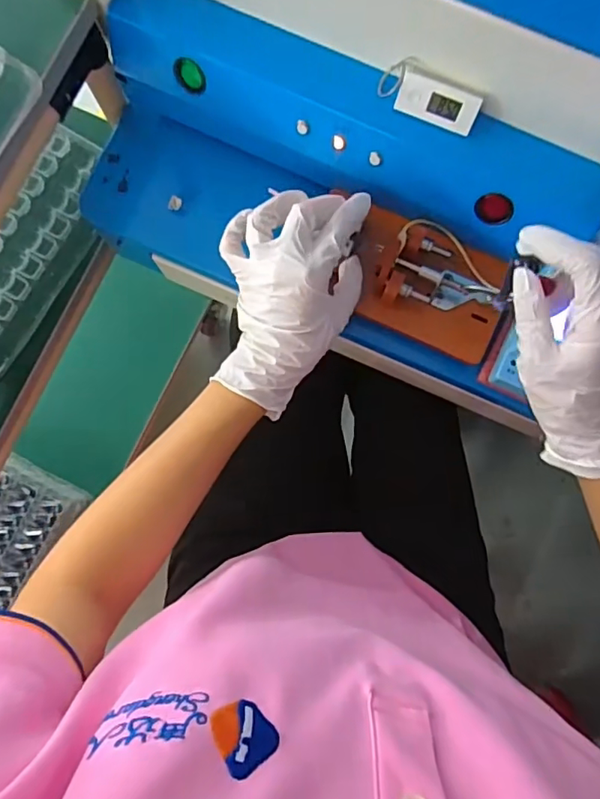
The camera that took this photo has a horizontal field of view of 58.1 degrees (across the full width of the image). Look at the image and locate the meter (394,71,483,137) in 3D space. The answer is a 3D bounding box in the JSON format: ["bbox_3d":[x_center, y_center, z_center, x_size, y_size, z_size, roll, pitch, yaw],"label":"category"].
[{"bbox_3d":[0.097,-0.208,0.379,0.056,0.028,0.013,19,38,5],"label":"meter"}]

